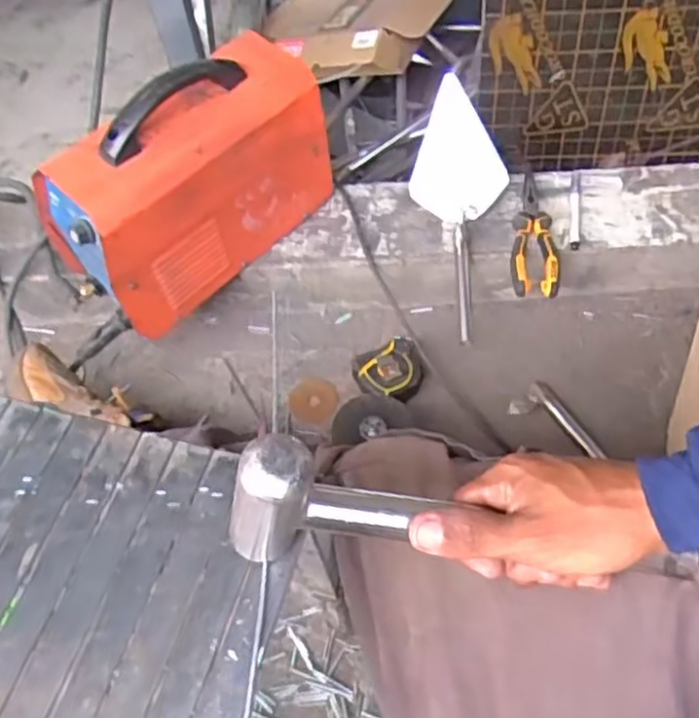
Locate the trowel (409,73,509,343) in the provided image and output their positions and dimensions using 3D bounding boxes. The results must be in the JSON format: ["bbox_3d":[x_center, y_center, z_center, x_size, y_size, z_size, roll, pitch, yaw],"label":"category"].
[{"bbox_3d":[0.145,-0.202,0.931,0.125,0.043,0.317,-3,91,3],"label":"trowel"}]

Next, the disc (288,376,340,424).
[{"bbox_3d":[-0.047,0.054,0.929,0.062,0.005,0.060,15,74,-1],"label":"disc"}]

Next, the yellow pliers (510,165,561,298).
[{"bbox_3d":[0.237,-0.166,0.909,0.058,0.018,0.194,5,56,8],"label":"yellow pliers"}]

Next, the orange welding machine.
[{"bbox_3d":[-0.188,-0.219,0.850,0.322,0.223,0.146,-39,62,-20],"label":"orange welding machine"}]

